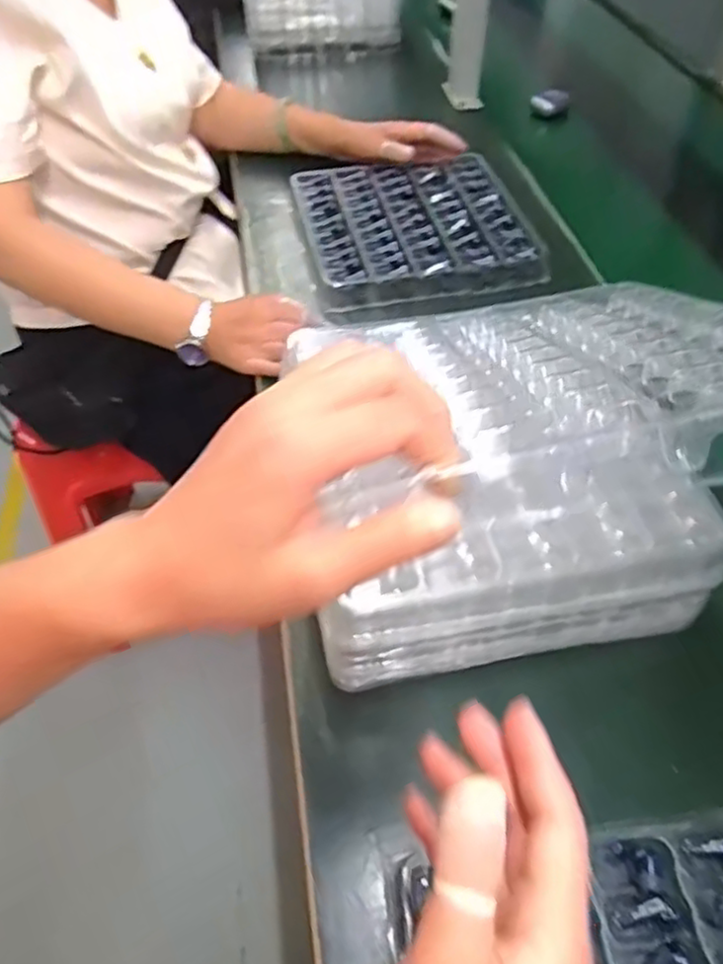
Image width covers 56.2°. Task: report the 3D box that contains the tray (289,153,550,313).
[{"bbox_3d":[0.063,-0.298,0.793,0.245,0.026,0.271,-9,51,-7],"label":"tray"}]

